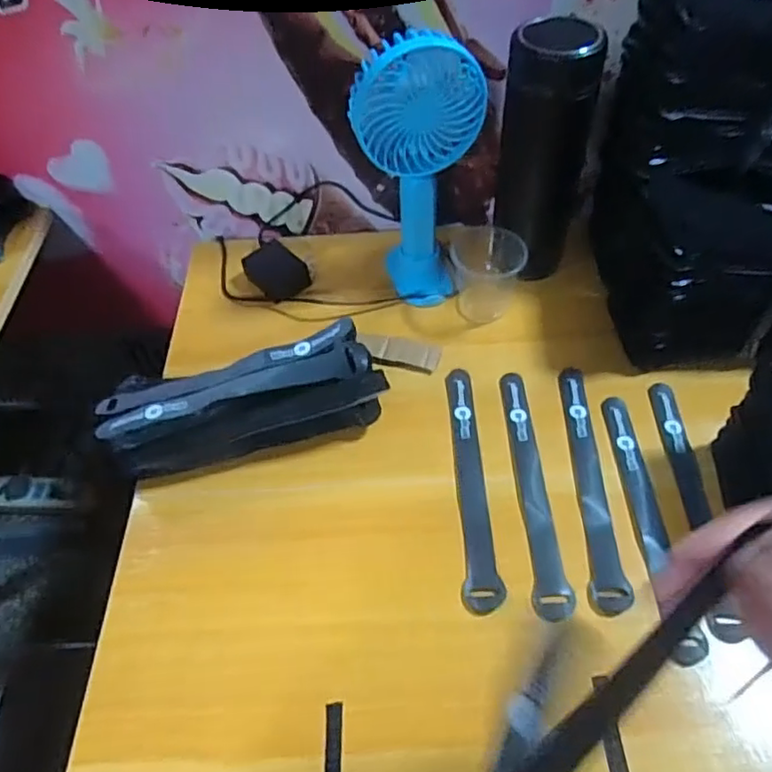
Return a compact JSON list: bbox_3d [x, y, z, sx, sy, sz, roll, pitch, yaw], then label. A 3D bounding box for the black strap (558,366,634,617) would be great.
[{"bbox_3d":[0.149,0.065,0.455,0.025,0.005,0.203,-6,49,9],"label":"black strap"}]

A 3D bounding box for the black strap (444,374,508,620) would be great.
[{"bbox_3d":[0.061,0.067,0.458,0.026,0.004,0.199,-6,50,3],"label":"black strap"}]

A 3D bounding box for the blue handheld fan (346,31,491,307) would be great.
[{"bbox_3d":[0.025,-0.170,0.517,0.098,0.204,0.069,7,53,8],"label":"blue handheld fan"}]

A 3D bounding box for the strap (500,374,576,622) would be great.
[{"bbox_3d":[0.107,0.070,0.453,0.023,0.005,0.199,-4,50,4],"label":"strap"}]

